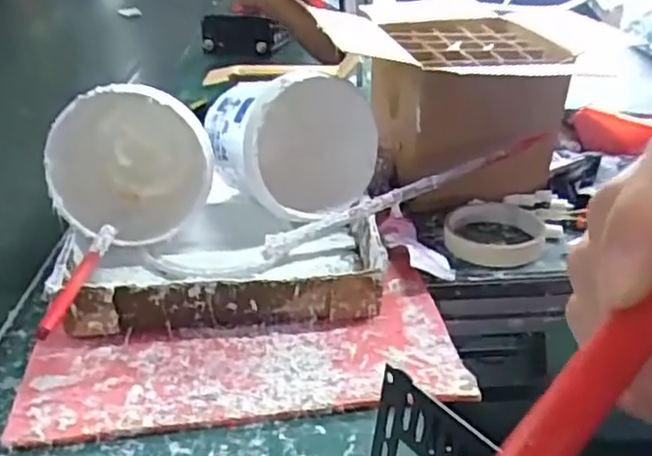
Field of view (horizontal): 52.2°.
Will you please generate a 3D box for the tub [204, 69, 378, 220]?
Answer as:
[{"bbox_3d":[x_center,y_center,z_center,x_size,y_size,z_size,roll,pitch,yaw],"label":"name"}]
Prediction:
[{"bbox_3d":[-0.036,-0.081,0.605,0.120,0.133,0.134,-18,32,-28],"label":"tub"}]

